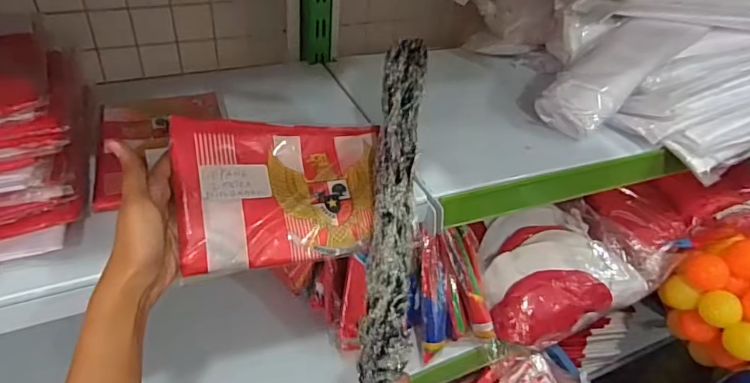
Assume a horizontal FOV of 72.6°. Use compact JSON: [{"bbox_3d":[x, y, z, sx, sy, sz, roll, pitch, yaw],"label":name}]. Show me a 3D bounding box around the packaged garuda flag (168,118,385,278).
[{"bbox_3d":[-0.082,-0.002,0.481,0.195,0.017,0.137,-1,73,-29],"label":"packaged garuda flag"}]

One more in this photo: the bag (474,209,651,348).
[{"bbox_3d":[0.276,0.127,0.824,0.228,0.080,0.194,-14,45,-23],"label":"bag"}]

